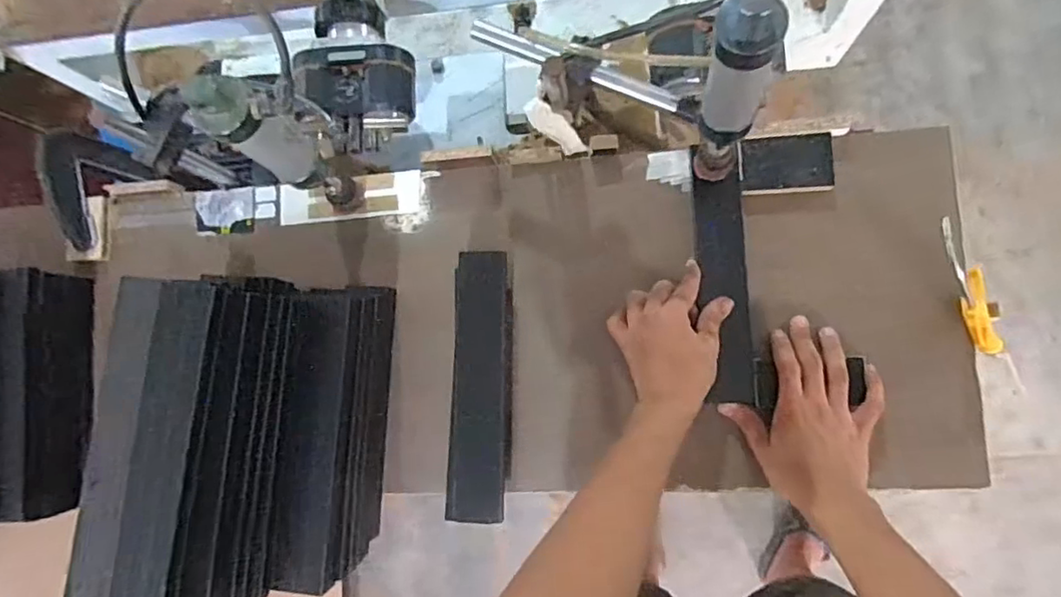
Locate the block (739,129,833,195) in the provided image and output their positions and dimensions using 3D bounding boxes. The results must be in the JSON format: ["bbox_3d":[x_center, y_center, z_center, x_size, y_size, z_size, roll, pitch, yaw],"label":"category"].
[{"bbox_3d":[0.279,-0.147,0.645,0.098,0.019,0.060,-4,84,8],"label":"block"}]

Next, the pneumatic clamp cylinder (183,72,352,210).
[{"bbox_3d":[-0.220,-0.148,0.562,0.050,0.242,0.081,32,90,10],"label":"pneumatic clamp cylinder"}]

